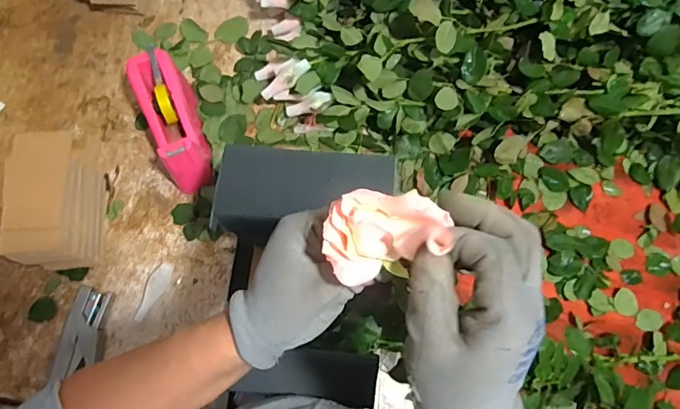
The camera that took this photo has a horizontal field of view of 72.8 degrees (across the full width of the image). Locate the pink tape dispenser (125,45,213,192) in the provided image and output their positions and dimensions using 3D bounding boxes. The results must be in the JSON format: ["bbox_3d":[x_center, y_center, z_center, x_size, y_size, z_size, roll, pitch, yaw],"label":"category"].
[{"bbox_3d":[-0.253,-0.125,0.693,0.071,0.098,0.213,-21,88,-7],"label":"pink tape dispenser"}]

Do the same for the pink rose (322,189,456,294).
[{"bbox_3d":[0.028,0.017,0.290,0.074,0.040,0.054,-17,74,-6],"label":"pink rose"}]

